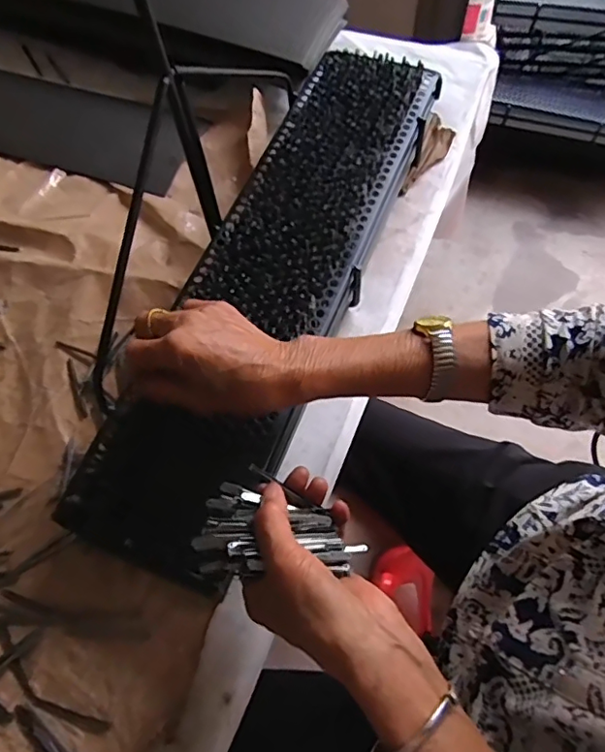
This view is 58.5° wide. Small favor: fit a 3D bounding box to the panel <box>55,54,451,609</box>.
[{"bbox_3d":[-0.017,-0.117,0.527,0.145,0.050,0.601,20,69,12],"label":"panel"}]

